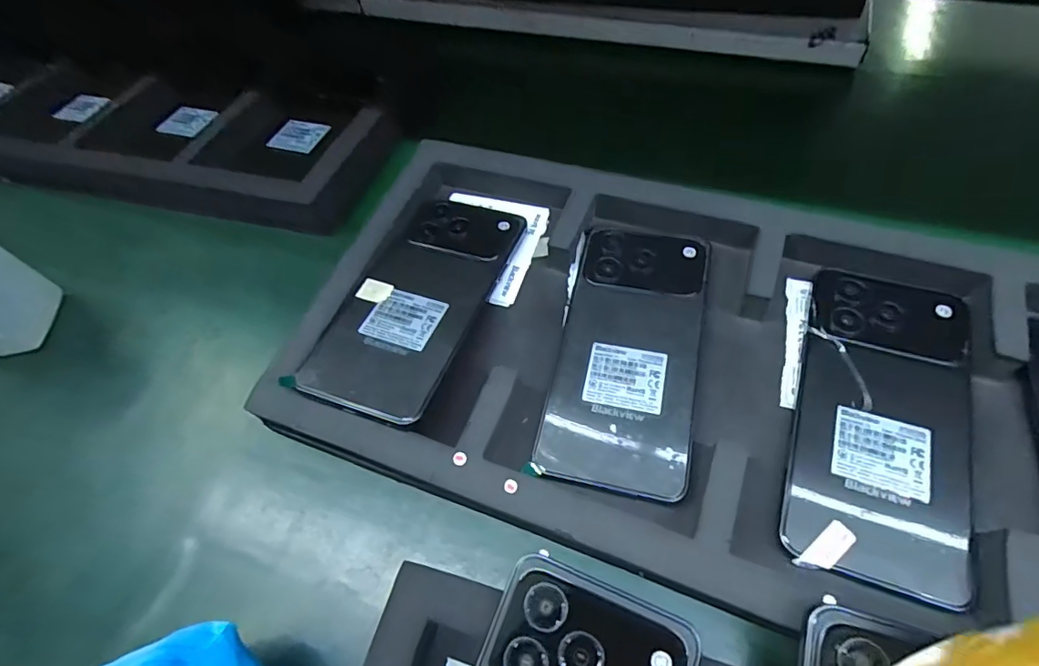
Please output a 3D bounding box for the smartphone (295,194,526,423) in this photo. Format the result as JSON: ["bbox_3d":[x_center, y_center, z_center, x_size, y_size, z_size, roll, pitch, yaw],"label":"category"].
[{"bbox_3d":[-0.058,-0.023,0.311,0.074,0.007,0.156,17,60,13],"label":"smartphone"}]

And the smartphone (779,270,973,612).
[{"bbox_3d":[0.176,0.039,0.256,0.074,0.015,0.157,16,60,13],"label":"smartphone"}]

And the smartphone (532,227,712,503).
[{"bbox_3d":[0.061,0.007,0.291,0.074,0.013,0.157,11,58,10],"label":"smartphone"}]

